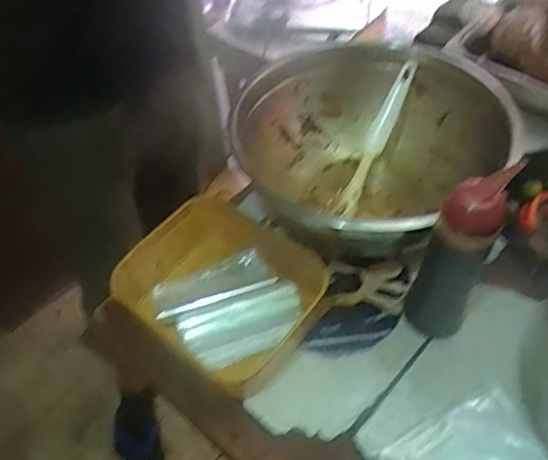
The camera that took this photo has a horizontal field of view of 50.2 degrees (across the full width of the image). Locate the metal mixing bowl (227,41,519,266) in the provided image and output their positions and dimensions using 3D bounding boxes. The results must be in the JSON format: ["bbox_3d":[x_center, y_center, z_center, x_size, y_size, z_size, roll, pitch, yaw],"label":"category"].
[{"bbox_3d":[0.121,-0.096,0.733,0.317,0.146,0.279,-28,54,-18],"label":"metal mixing bowl"}]

